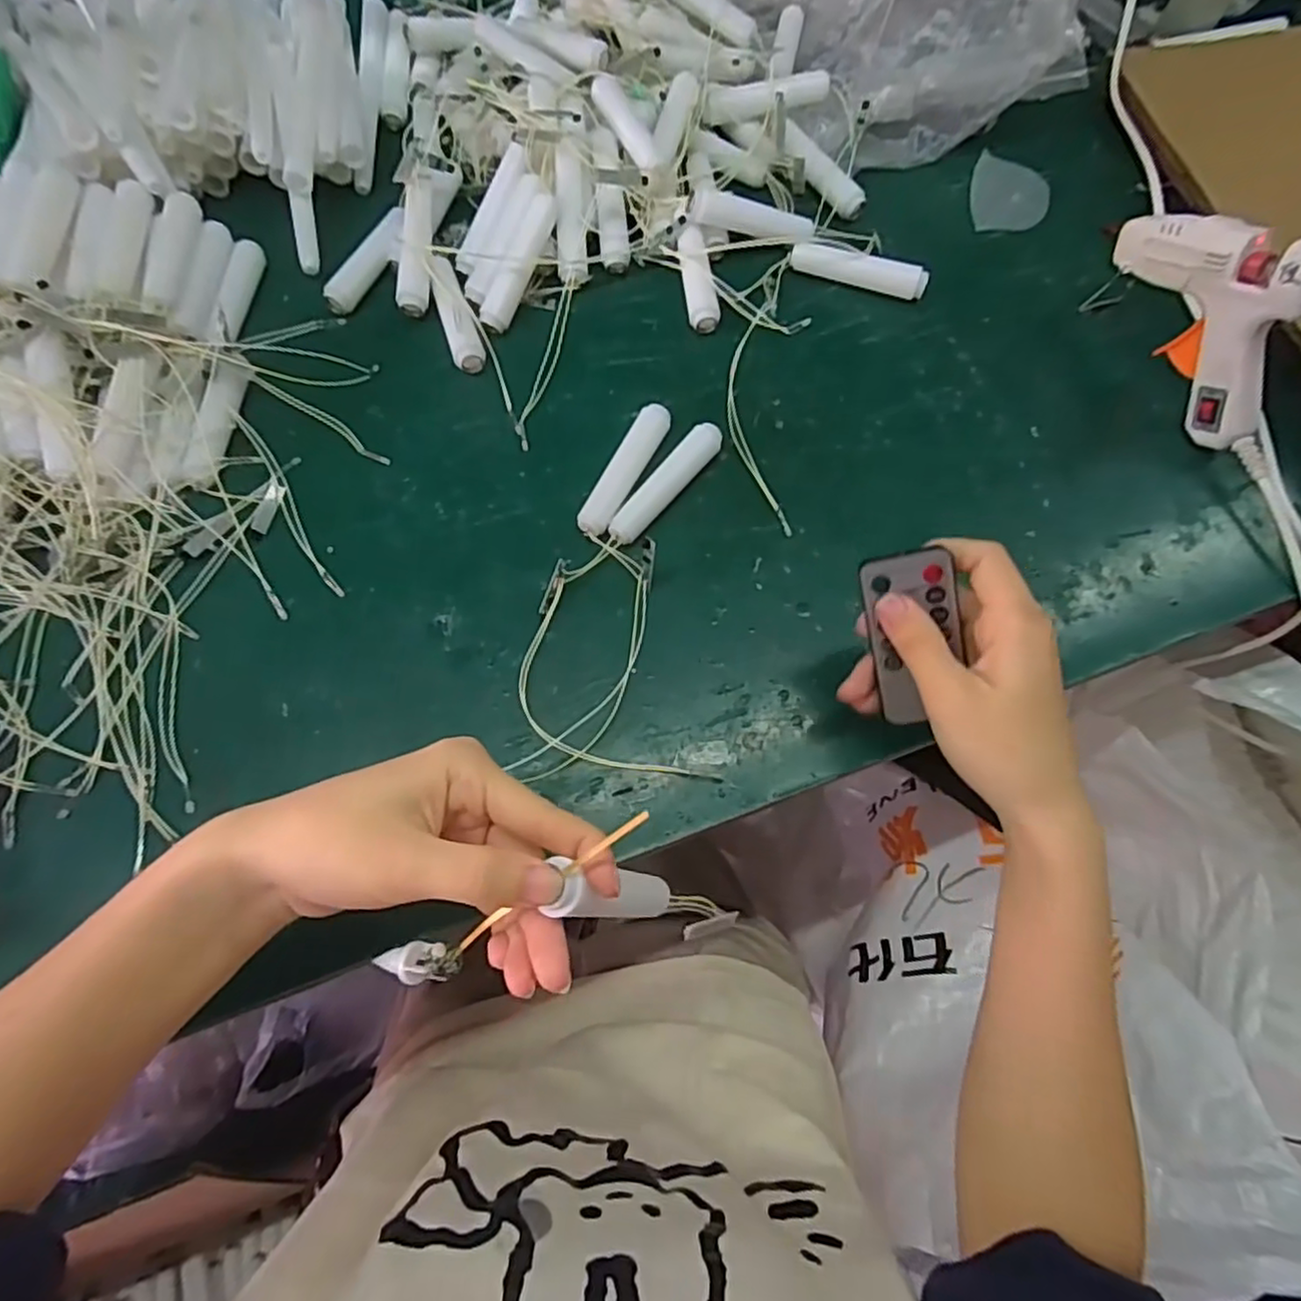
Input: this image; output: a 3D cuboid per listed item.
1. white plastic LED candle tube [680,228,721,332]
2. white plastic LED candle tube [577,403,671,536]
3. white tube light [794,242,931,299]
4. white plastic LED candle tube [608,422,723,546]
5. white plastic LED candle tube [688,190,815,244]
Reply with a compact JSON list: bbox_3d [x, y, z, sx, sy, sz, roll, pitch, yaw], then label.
[{"bbox_3d":[0.032,-0.241,0.453,0.021,0.023,0.071,-4,69,-3],"label":"white plastic LED candle tube"},{"bbox_3d":[-0.014,-0.105,0.407,0.021,0.016,0.090,26,71,8],"label":"white plastic LED candle tube"},{"bbox_3d":[0.138,-0.252,0.462,0.089,0.017,0.015,15,70,4],"label":"white tube light"},{"bbox_3d":[0.009,-0.097,0.402,0.019,0.014,0.089,38,73,12],"label":"white plastic LED candle tube"},{"bbox_3d":[0.067,-0.283,0.457,0.085,0.016,0.021,4,69,-13],"label":"white plastic LED candle tube"}]

